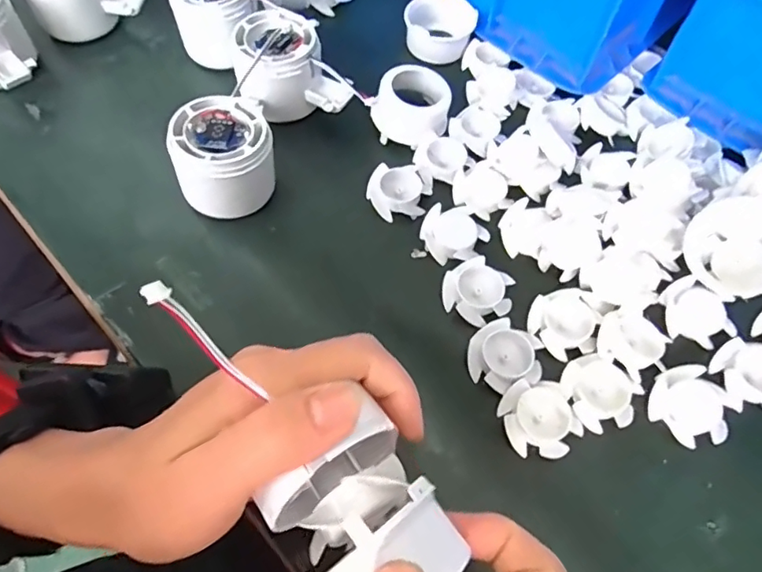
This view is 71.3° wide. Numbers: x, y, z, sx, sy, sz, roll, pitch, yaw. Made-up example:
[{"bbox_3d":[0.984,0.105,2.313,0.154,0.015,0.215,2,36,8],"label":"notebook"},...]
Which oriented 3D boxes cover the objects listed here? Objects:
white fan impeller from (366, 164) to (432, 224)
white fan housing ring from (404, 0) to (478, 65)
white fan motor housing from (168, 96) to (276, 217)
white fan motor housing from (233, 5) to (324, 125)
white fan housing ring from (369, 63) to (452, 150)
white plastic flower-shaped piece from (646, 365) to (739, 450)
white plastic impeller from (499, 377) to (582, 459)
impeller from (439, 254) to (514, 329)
[{"bbox_3d":[0.012,-0.061,0.347,0.042,0.014,0.037,4,62,0],"label":"white fan impeller"},{"bbox_3d":[0.046,-0.204,0.414,0.053,0.026,0.049,1,63,-1],"label":"white fan housing ring"},{"bbox_3d":[-0.095,-0.082,0.330,0.065,0.055,0.065,-21,65,-13],"label":"white fan motor housing"},{"bbox_3d":[-0.069,-0.150,0.368,0.054,0.055,0.062,-5,62,-5],"label":"white fan motor housing"},{"bbox_3d":[0.020,-0.126,0.367,0.052,0.026,0.051,-1,62,-2],"label":"white fan housing ring"},{"bbox_3d":[0.166,0.063,0.285,0.039,0.012,0.037,38,67,17],"label":"white plastic flower-shaped piece"},{"bbox_3d":[0.083,0.070,0.278,0.034,0.012,0.040,-19,64,-12],"label":"white plastic impeller"},{"bbox_3d":[0.057,0.003,0.314,0.039,0.010,0.036,38,67,17],"label":"impeller"}]

